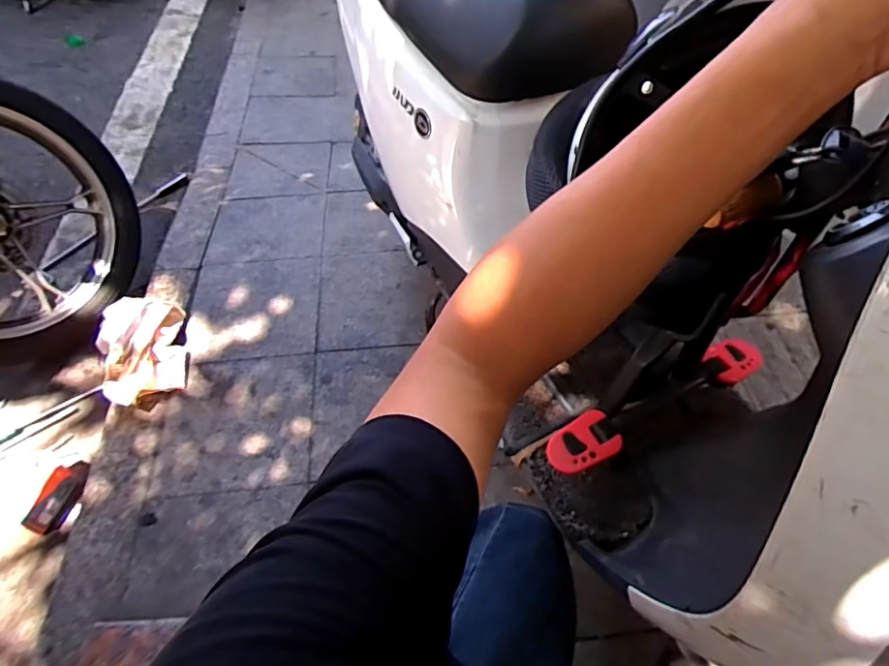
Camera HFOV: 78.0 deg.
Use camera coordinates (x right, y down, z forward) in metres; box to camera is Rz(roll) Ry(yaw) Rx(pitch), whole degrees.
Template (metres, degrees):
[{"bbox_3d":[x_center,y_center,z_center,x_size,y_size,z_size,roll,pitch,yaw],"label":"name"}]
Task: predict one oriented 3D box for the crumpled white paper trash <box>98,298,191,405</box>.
[{"bbox_3d":[-0.650,0.030,1.180,0.162,0.086,0.223,-16,55,-13],"label":"crumpled white paper trash"}]

